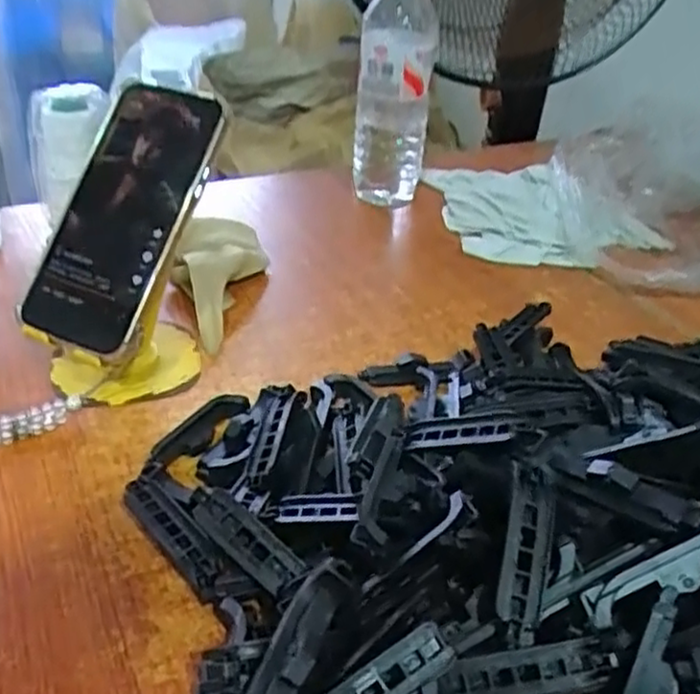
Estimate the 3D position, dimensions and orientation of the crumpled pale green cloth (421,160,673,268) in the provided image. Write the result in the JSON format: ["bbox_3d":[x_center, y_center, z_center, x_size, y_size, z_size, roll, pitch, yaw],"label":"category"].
[{"bbox_3d":[0.183,-0.143,0.716,0.186,0.047,0.210,-3,33,-11],"label":"crumpled pale green cloth"}]

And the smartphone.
[{"bbox_3d":[-0.131,-0.079,0.432,0.081,0.164,0.013,21,-9,22],"label":"smartphone"}]

